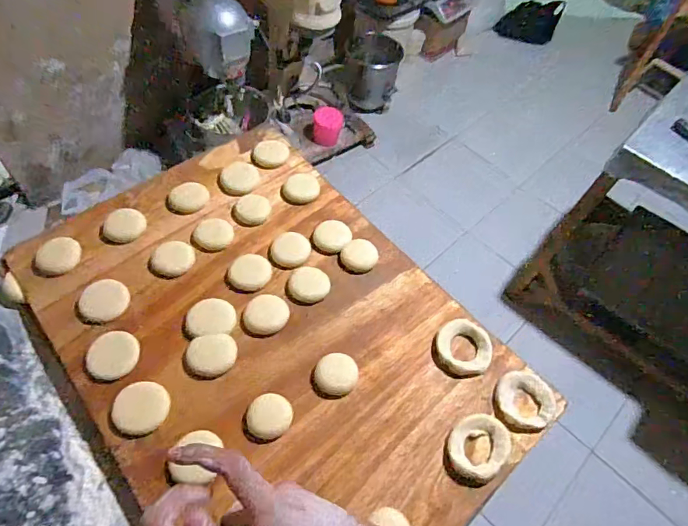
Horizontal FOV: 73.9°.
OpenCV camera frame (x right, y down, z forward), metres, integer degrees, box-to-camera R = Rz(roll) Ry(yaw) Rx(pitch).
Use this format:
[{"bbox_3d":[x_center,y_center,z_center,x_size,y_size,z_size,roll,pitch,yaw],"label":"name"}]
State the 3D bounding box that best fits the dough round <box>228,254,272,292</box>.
[{"bbox_3d":[-0.123,0.012,0.604,0.052,0.019,0.044,-1,58,-3],"label":"dough round"}]

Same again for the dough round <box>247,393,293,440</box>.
[{"bbox_3d":[-0.082,0.169,0.505,0.049,0.018,0.046,1,58,-2],"label":"dough round"}]

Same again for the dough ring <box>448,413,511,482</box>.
[{"bbox_3d":[0.145,0.199,0.497,0.071,0.012,0.061,-33,65,-21],"label":"dough ring"}]

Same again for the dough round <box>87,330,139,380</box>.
[{"bbox_3d":[-0.266,0.106,0.528,0.053,0.011,0.057,1,58,-2],"label":"dough round"}]

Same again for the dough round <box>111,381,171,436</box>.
[{"bbox_3d":[-0.220,0.156,0.496,0.054,0.010,0.054,1,58,-2],"label":"dough round"}]

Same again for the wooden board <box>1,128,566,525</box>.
[{"bbox_3d":[-0.092,0.079,0.565,0.419,0.026,0.594,-36,66,-22],"label":"wooden board"}]

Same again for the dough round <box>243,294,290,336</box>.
[{"bbox_3d":[-0.097,0.065,0.574,0.055,0.012,0.050,1,58,-2],"label":"dough round"}]

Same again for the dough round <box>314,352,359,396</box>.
[{"bbox_3d":[-0.008,0.130,0.537,0.049,0.012,0.047,1,58,-2],"label":"dough round"}]

